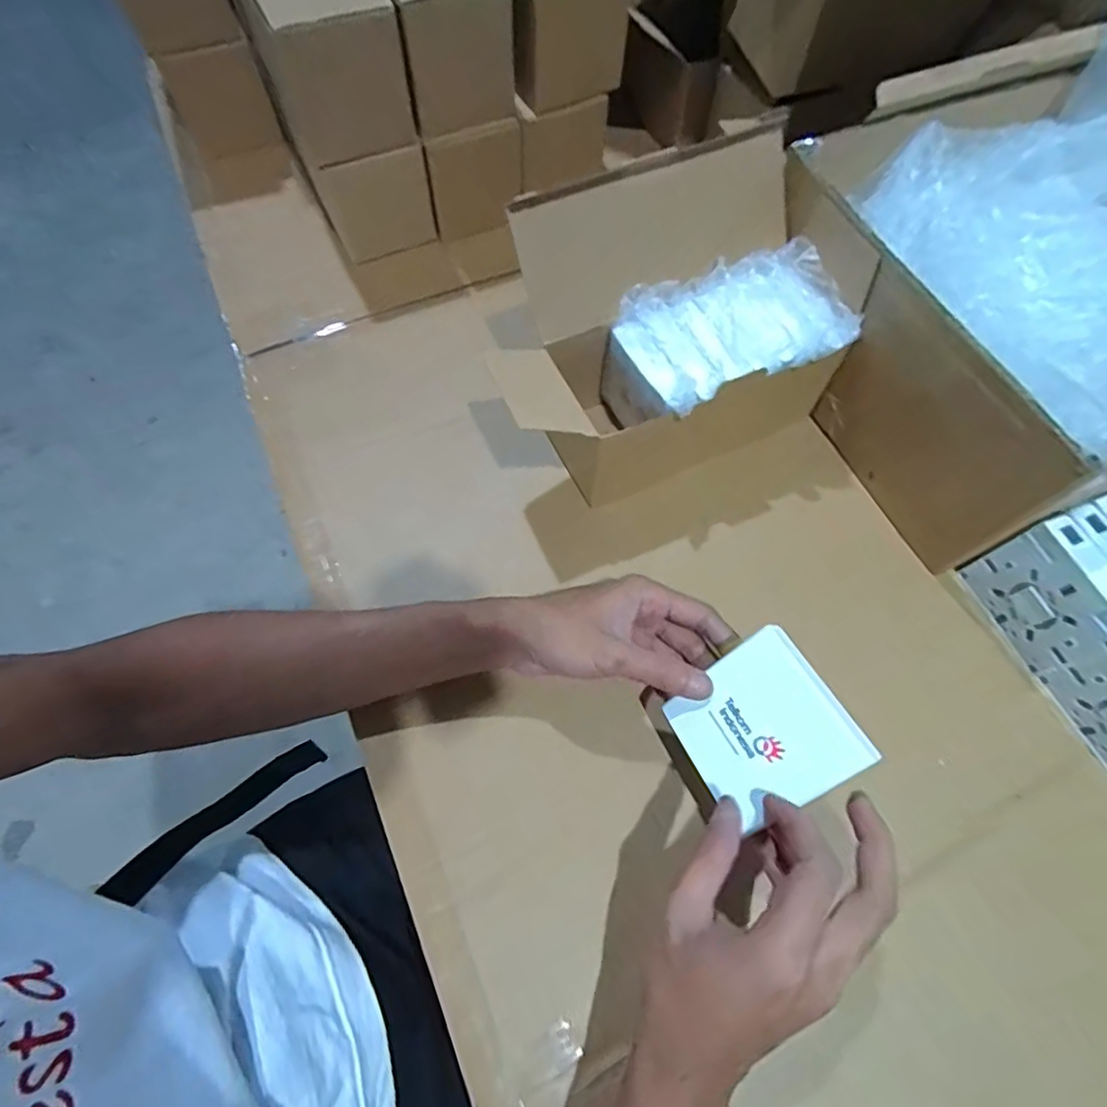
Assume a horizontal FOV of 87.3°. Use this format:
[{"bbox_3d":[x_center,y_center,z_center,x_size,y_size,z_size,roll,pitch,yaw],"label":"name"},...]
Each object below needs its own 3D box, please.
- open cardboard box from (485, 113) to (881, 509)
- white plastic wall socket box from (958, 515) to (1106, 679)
[{"bbox_3d":[0.102,-0.170,0.455,0.237,0.175,0.159,-25,67,-15],"label":"open cardboard box"},{"bbox_3d":[0.337,0.031,0.396,0.020,0.085,0.086,-18,65,-12],"label":"white plastic wall socket box"}]

